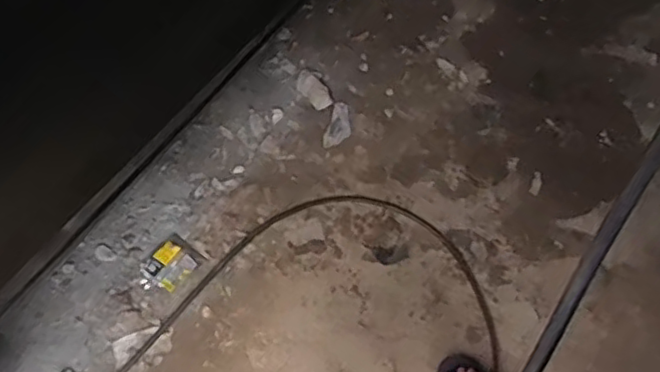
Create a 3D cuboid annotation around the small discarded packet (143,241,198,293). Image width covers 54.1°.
[{"bbox_3d":[-0.399,0.197,1.612,0.105,0.005,0.100,37,64,14],"label":"small discarded packet"}]

